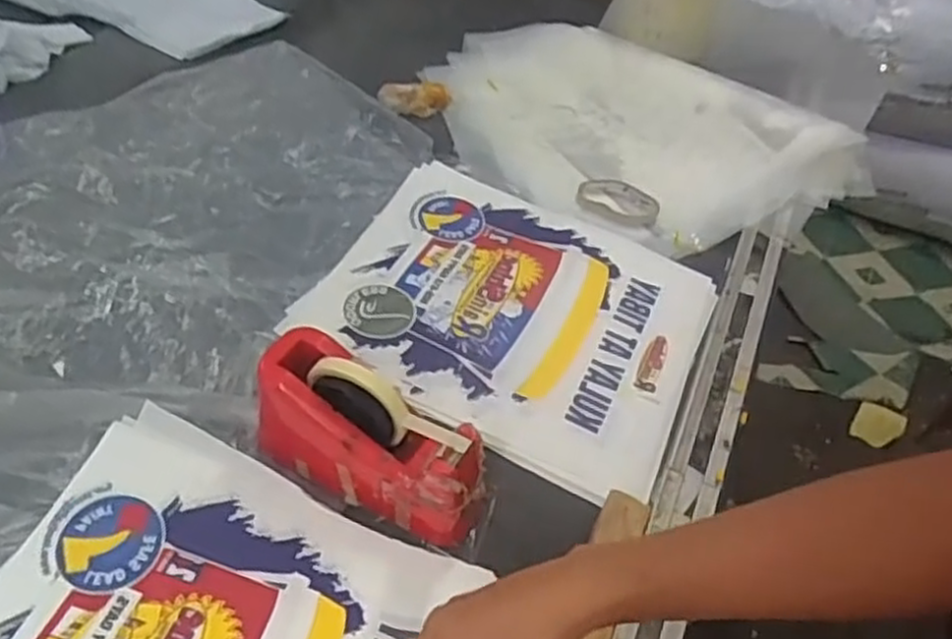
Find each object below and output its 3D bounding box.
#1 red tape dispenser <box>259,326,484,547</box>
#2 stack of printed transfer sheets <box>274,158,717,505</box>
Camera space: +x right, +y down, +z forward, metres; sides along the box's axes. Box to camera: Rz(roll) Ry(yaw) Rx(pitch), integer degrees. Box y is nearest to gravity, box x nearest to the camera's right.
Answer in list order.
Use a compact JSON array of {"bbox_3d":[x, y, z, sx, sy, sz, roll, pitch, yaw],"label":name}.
[{"bbox_3d":[-0.087,0.095,0.618,0.207,0.109,0.072,29,51,17],"label":"red tape dispenser"},{"bbox_3d":[0.044,-0.021,0.799,0.379,0.018,0.334,24,48,15],"label":"stack of printed transfer sheets"}]

